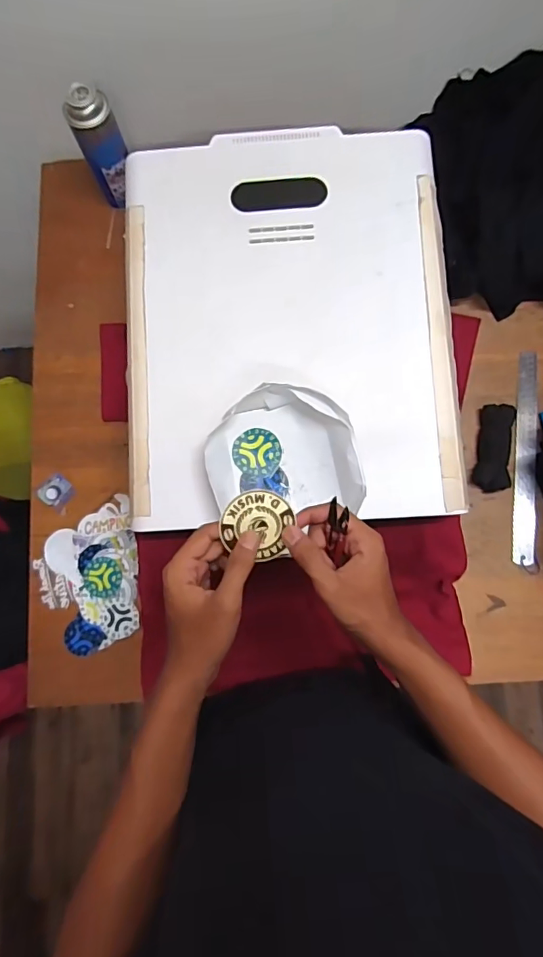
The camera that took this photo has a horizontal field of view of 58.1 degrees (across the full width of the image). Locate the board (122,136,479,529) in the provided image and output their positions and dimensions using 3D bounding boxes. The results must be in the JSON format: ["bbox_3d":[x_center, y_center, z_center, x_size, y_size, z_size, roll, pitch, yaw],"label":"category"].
[{"bbox_3d":[0.020,-0.198,0.607,0.393,0.017,0.494,-3,83,2],"label":"board"}]

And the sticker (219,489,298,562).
[{"bbox_3d":[-0.013,0.042,0.424,0.058,0.007,0.062,-2,106,-7],"label":"sticker"}]

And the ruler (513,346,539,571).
[{"bbox_3d":[0.381,-0.033,0.732,0.032,0.009,0.317,3,82,15],"label":"ruler"}]

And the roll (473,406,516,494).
[{"bbox_3d":[0.331,-0.046,0.724,0.048,0.021,0.126,6,82,2],"label":"roll"}]

